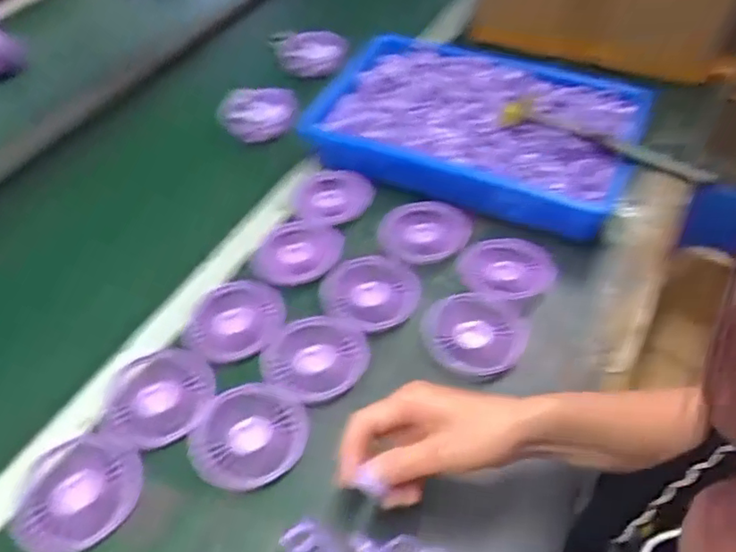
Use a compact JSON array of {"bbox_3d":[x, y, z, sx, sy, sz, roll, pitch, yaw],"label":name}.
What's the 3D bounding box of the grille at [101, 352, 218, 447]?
[{"bbox_3d":[-0.186,0.107,0.526,0.095,0.008,0.087,-8,49,-5],"label":"grille"}]

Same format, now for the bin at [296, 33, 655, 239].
[{"bbox_3d":[0.128,-0.207,0.750,0.391,0.052,0.276,18,52,17],"label":"bin"}]

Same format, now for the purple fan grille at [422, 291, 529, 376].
[{"bbox_3d":[0.103,0.055,0.570,0.097,0.008,0.086,0,49,3],"label":"purple fan grille"}]

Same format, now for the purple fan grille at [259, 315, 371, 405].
[{"bbox_3d":[-0.048,0.076,0.554,0.092,0.006,0.090,-1,49,1],"label":"purple fan grille"}]

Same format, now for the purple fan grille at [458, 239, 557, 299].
[{"bbox_3d":[0.147,-0.008,0.625,0.101,0.013,0.084,2,49,4],"label":"purple fan grille"}]

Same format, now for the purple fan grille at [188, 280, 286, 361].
[{"bbox_3d":[-0.129,0.042,0.578,0.095,0.010,0.080,-22,51,-16],"label":"purple fan grille"}]

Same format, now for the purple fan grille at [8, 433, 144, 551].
[{"bbox_3d":[-0.234,0.171,0.474,0.096,0.012,0.089,-1,49,1],"label":"purple fan grille"}]

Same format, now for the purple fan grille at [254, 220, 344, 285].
[{"bbox_3d":[-0.072,-0.030,0.631,0.085,0.018,0.087,-1,49,1],"label":"purple fan grille"}]

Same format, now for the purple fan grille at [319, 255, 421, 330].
[{"bbox_3d":[0.002,0.014,0.601,0.098,0.008,0.086,-17,50,-12],"label":"purple fan grille"}]

